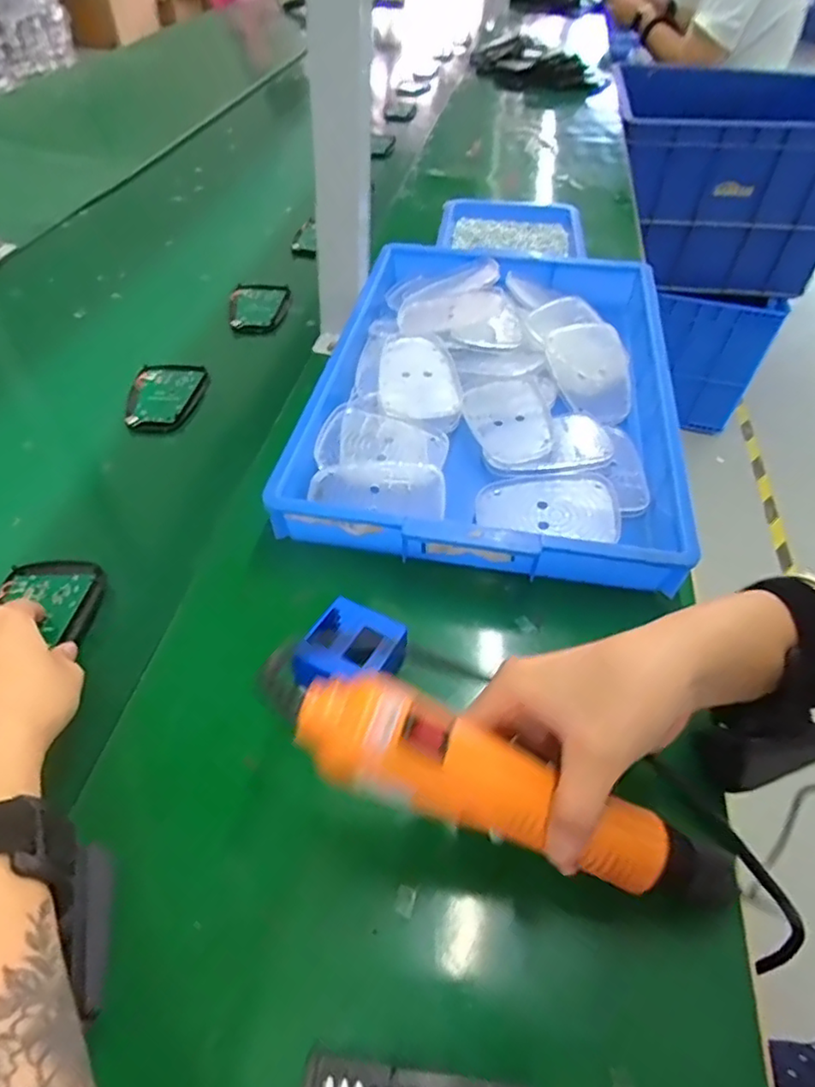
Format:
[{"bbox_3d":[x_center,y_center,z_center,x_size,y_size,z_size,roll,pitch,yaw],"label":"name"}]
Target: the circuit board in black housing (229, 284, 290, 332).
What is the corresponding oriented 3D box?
[{"bbox_3d":[-0.166,-0.263,0.670,0.059,0.009,0.095,3,49,-1],"label":"circuit board in black housing"}]

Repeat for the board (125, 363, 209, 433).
[{"bbox_3d":[-0.225,-0.133,0.556,0.062,0.012,0.091,6,49,1],"label":"board"}]

